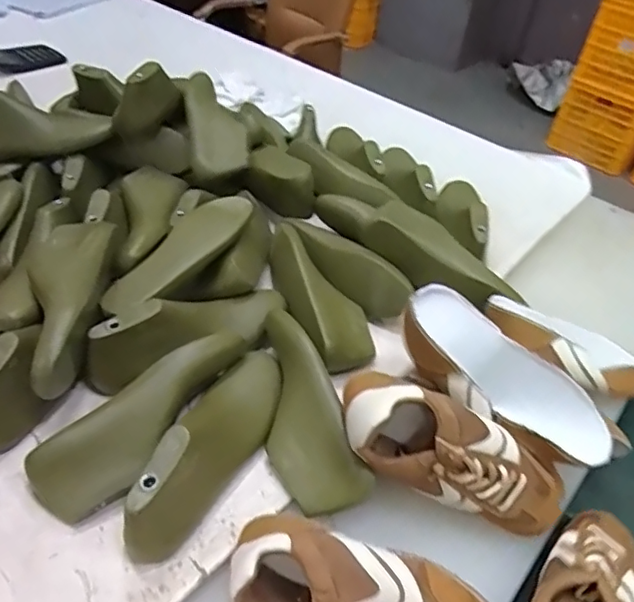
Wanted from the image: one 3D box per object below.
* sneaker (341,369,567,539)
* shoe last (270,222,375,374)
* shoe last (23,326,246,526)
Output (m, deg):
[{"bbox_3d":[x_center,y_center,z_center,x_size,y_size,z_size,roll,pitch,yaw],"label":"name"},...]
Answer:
[{"bbox_3d":[0.152,0.155,0.584,0.255,0.090,0.091,30,44,-7],"label":"sneaker"},{"bbox_3d":[-0.010,-0.012,0.807,0.098,0.077,0.260,-20,62,-24],"label":"shoe last"},{"bbox_3d":[-0.176,0.127,0.626,0.086,0.070,0.265,36,51,29],"label":"shoe last"}]

